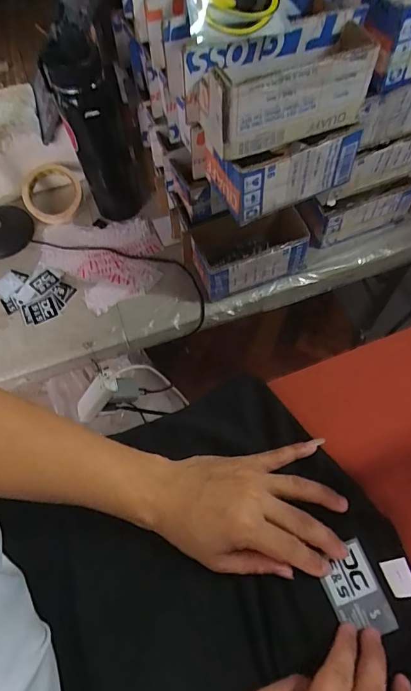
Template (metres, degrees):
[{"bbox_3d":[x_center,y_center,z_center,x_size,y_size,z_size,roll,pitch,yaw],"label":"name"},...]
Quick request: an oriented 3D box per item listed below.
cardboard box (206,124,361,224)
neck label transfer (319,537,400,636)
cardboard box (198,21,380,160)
[{"bbox_3d":[0.086,-0.210,0.461,0.155,0.078,0.085,-18,64,-6],"label":"cardboard box"},{"bbox_3d":[0.119,0.197,0.332,0.042,0.004,0.064,-20,65,-7],"label":"neck label transfer"},{"bbox_3d":[0.076,-0.241,0.388,0.156,0.081,0.061,-18,64,-6],"label":"cardboard box"}]

